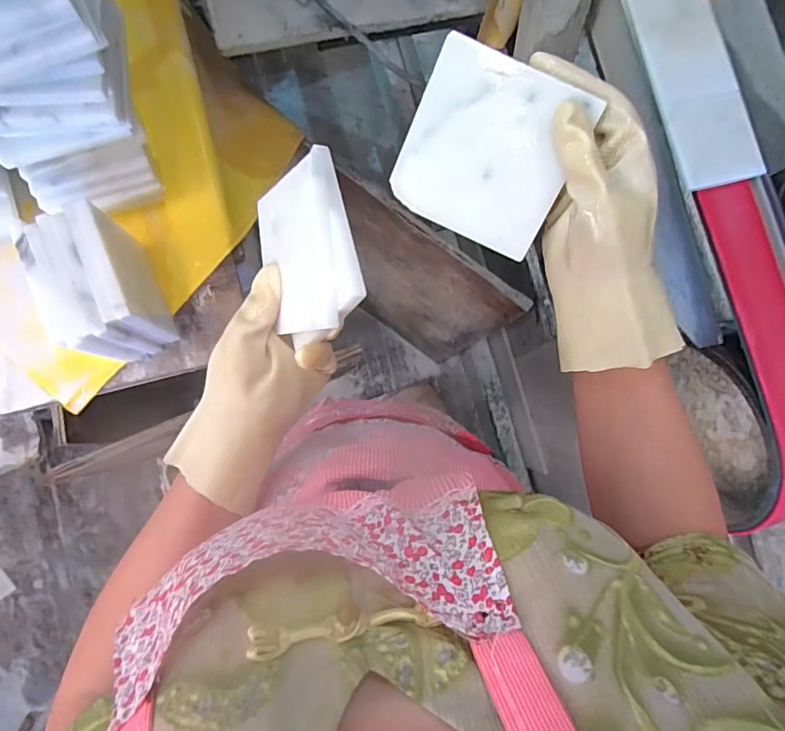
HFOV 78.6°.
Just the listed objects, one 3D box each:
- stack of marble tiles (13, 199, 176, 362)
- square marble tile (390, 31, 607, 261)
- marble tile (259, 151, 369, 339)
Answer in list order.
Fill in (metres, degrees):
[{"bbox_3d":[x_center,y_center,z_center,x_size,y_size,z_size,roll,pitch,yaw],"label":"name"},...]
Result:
[{"bbox_3d":[-0.241,-0.058,0.409,0.070,0.099,0.121,-23,86,-9],"label":"stack of marble tiles"},{"bbox_3d":[0.059,-0.130,0.295,0.097,0.004,0.100,25,114,3],"label":"square marble tile"},{"bbox_3d":[-0.058,-0.072,0.309,0.014,0.096,0.099,-8,86,-42],"label":"marble tile"}]

